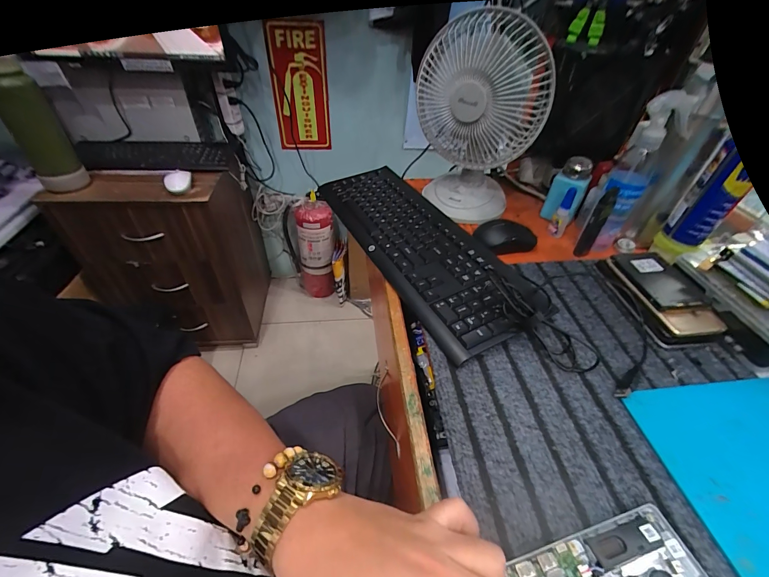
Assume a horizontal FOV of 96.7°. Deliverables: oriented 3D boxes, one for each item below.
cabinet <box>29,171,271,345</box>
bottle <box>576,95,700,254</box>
[{"bbox_3d":[-0.708,-0.155,1.245,0.438,0.617,0.473,2,43,1],"label":"cabinet"},{"bbox_3d":[0.349,-0.155,0.481,0.069,0.203,0.090,14,44,14],"label":"bottle"}]

